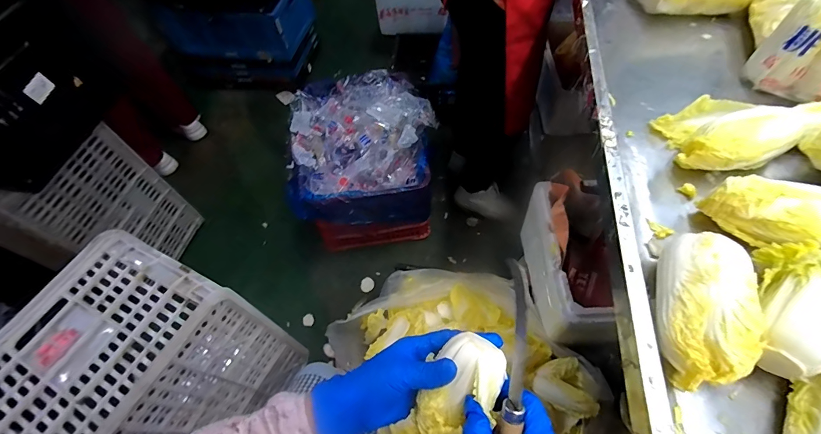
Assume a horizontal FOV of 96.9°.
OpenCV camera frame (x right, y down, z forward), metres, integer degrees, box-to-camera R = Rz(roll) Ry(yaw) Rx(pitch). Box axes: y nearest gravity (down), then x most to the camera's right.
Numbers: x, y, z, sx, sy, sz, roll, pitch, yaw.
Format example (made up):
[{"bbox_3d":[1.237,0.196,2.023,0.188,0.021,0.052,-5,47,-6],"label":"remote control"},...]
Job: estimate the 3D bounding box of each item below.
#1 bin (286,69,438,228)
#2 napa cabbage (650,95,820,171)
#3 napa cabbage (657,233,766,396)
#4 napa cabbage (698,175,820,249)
[{"bbox_3d":[-0.169,-0.268,1.315,0.484,0.246,0.591,-9,56,-2],"label":"bin"},{"bbox_3d":[0.466,-0.126,0.498,0.236,0.068,0.117,-13,57,-4],"label":"napa cabbage"},{"bbox_3d":[0.285,0.091,0.360,0.072,0.074,0.149,15,59,14],"label":"napa cabbage"},{"bbox_3d":[0.415,0.003,0.413,0.143,0.068,0.062,12,59,12],"label":"napa cabbage"}]

